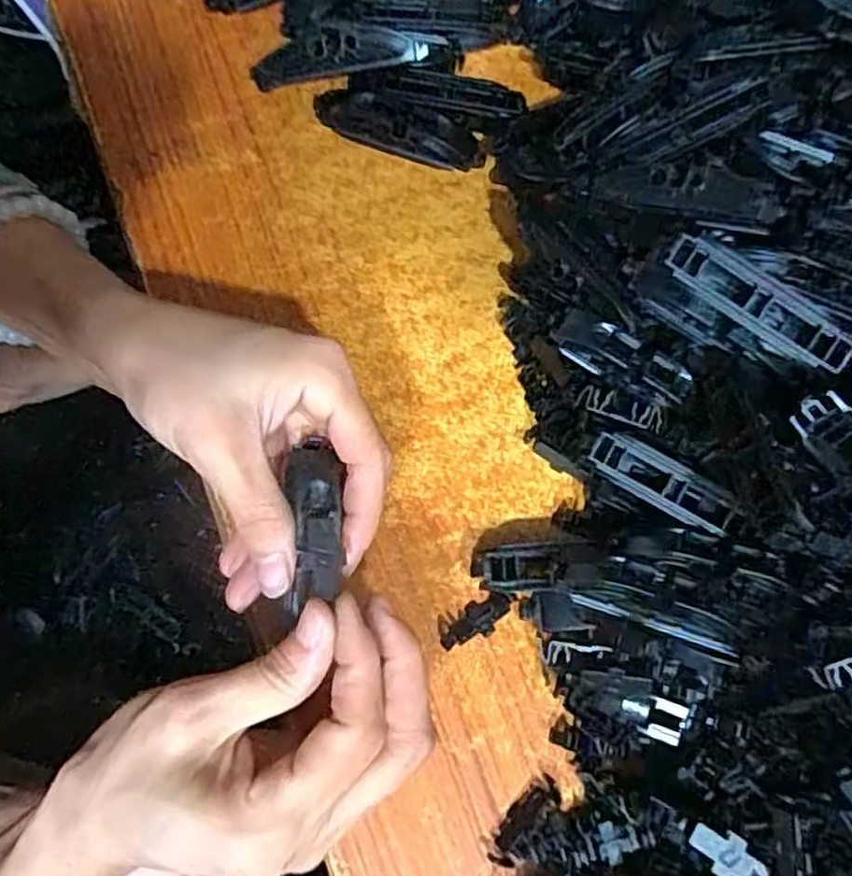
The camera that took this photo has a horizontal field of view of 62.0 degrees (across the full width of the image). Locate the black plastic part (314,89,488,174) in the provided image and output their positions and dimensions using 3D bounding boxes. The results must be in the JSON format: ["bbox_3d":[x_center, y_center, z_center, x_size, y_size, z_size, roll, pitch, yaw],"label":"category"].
[{"bbox_3d":[-0.013,-0.150,0.343,0.082,0.020,0.019,15,72,-3],"label":"black plastic part"}]

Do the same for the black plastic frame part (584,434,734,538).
[{"bbox_3d":[0.094,0.018,0.284,0.060,0.008,0.017,31,72,2],"label":"black plastic frame part"}]

